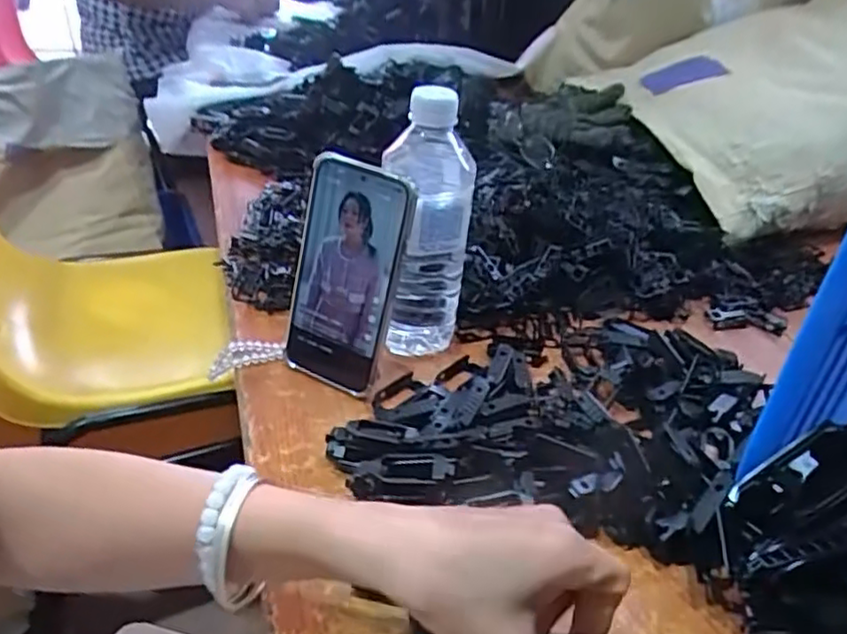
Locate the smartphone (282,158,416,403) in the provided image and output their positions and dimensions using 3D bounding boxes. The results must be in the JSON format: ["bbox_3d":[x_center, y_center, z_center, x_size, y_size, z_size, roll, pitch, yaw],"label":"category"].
[{"bbox_3d":[-0.062,-0.031,0.494,0.087,0.167,0.017,22,19,20],"label":"smartphone"}]

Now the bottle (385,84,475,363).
[{"bbox_3d":[-0.001,-0.059,0.506,0.068,0.212,0.068,8,34,2],"label":"bottle"}]

